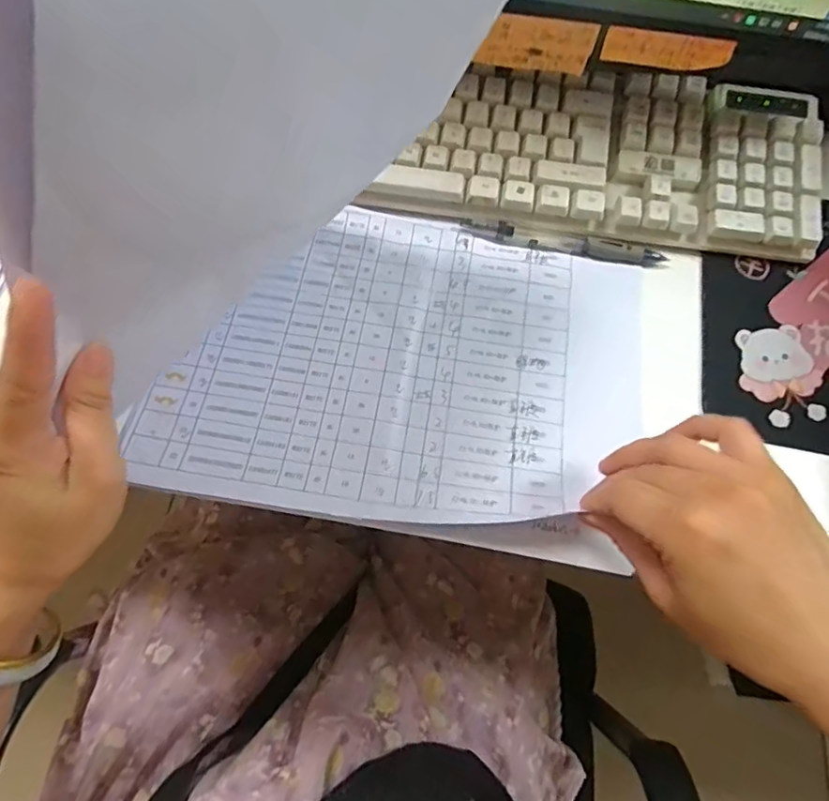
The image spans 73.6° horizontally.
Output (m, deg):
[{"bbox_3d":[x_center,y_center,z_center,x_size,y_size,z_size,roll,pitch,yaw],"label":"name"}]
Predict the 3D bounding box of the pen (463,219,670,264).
[{"bbox_3d":[0.105,-0.109,0.384,0.139,0.009,0.012,9,67,1],"label":"pen"}]

